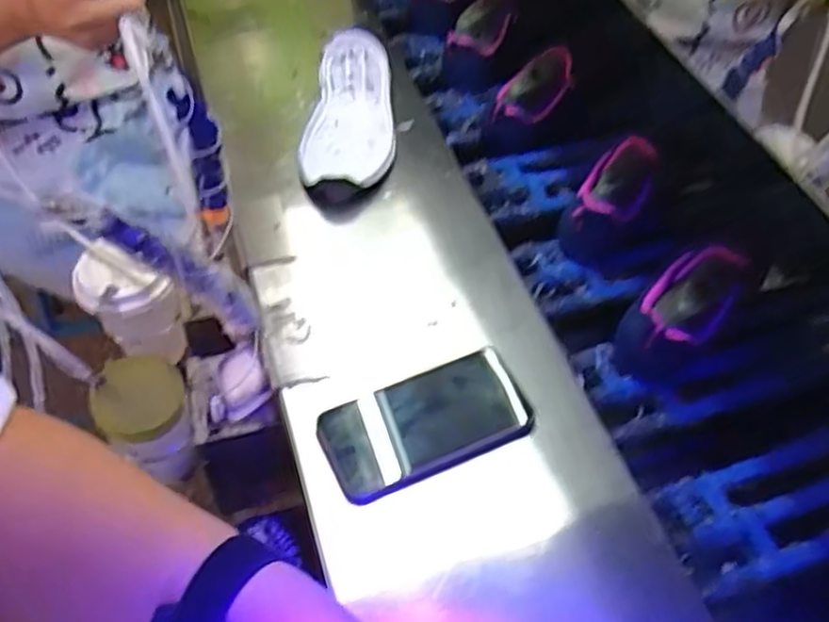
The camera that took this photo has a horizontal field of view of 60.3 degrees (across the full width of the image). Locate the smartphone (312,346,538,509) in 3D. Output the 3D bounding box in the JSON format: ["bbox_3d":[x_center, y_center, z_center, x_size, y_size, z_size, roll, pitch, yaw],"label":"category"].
[{"bbox_3d":[0.008,0.085,0.555,0.157,0.012,0.079,-22,58,-14],"label":"smartphone"}]

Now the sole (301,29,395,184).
[{"bbox_3d":[-0.071,-0.240,0.811,0.097,0.031,0.277,1,55,1],"label":"sole"}]

